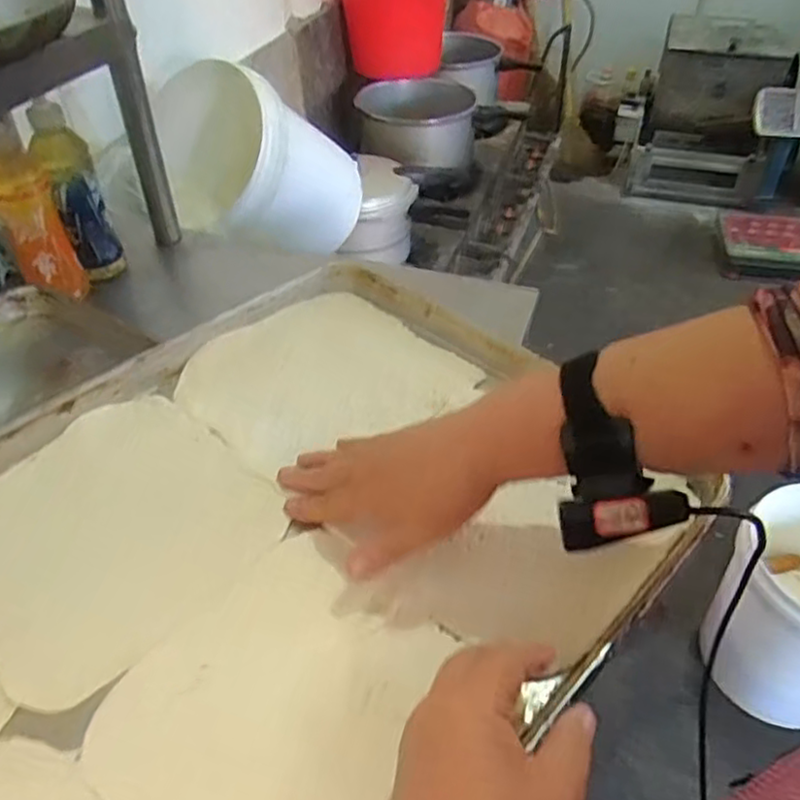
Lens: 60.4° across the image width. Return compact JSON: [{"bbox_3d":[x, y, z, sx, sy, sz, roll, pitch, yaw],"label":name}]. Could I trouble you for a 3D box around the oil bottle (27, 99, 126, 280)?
[{"bbox_3d":[-0.405,-0.251,0.864,0.064,0.212,0.056,-16,46,-16],"label":"oil bottle"}]

